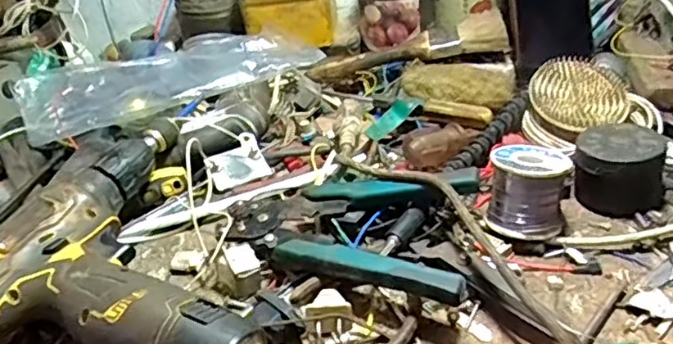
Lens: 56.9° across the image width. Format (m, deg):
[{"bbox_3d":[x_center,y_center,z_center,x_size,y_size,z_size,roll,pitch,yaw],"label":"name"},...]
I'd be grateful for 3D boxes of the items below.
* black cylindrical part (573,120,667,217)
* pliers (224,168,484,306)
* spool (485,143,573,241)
[{"bbox_3d":[0.201,-0.005,0.439,0.061,0.041,0.059,14,40,27],"label":"black cylindrical part"},{"bbox_3d":[0.006,0.032,0.414,0.169,0.035,0.108,6,38,17],"label":"pliers"},{"bbox_3d":[0.130,0.012,0.422,0.050,0.051,0.050,9,28,19],"label":"spool"}]

